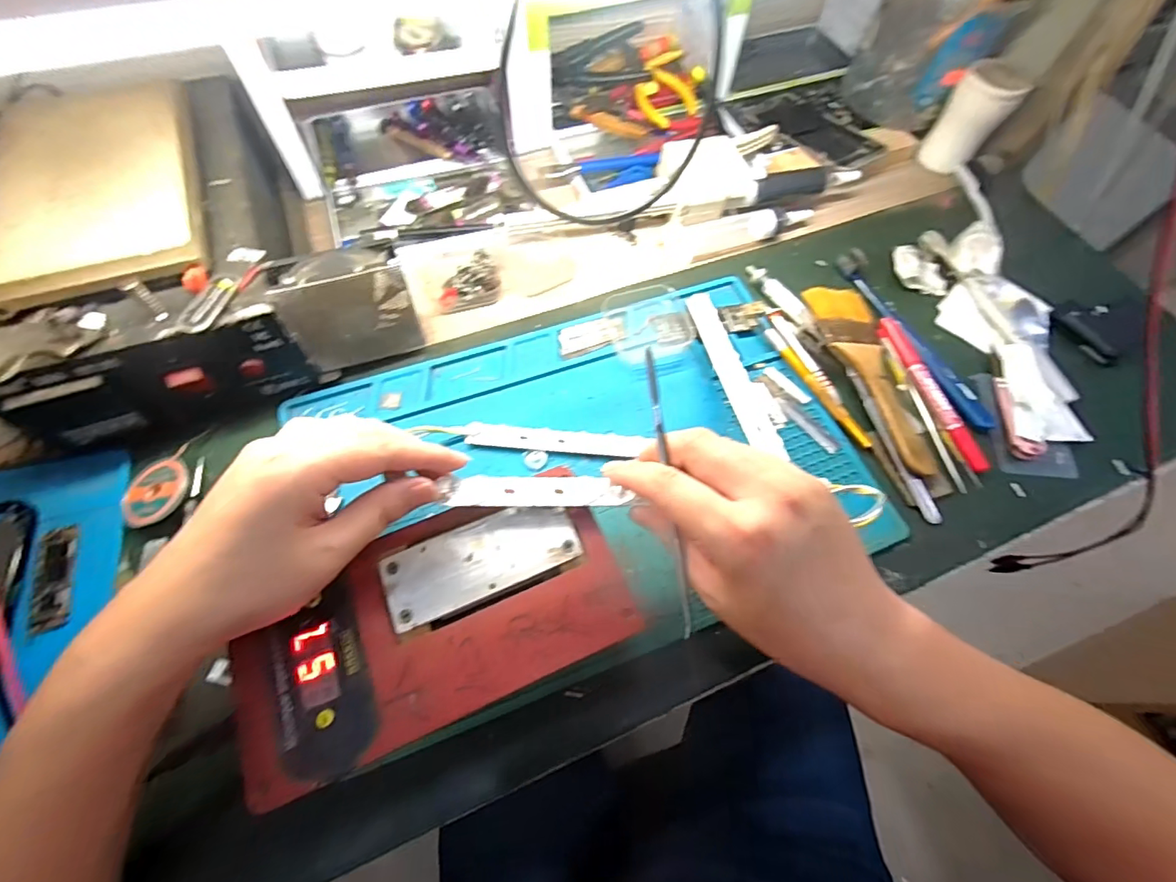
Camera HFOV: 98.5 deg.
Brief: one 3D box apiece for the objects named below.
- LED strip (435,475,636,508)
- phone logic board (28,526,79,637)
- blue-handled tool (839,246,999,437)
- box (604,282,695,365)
[{"bbox_3d":[-0.029,0.027,0.277,0.095,0.008,0.018,1,66,-4],"label":"LED strip"},{"bbox_3d":[-0.323,0.083,0.308,0.019,0.005,0.063,-7,65,-17],"label":"phone logic board"},{"bbox_3d":[0.266,-0.088,0.415,0.022,0.013,0.184,-19,67,-12],"label":"blue-handled tool"},{"bbox_3d":[0.048,-0.094,0.404,0.063,0.022,0.054,-12,65,-8],"label":"box"}]

